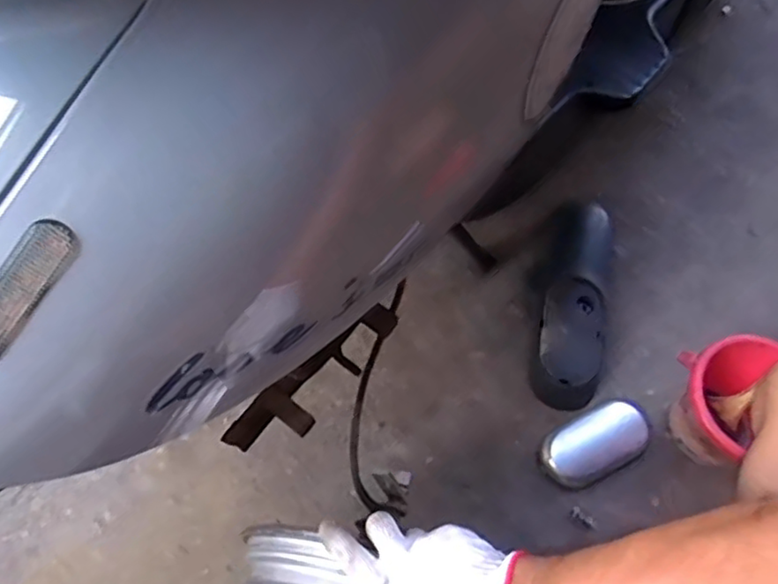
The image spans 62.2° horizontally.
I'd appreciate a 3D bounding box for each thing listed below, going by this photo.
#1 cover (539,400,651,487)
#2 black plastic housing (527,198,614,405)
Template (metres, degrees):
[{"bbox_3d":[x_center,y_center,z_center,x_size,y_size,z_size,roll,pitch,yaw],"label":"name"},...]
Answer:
[{"bbox_3d":[0.265,0.190,0.817,0.151,0.042,0.078,-24,67,-12],"label":"cover"},{"bbox_3d":[0.267,0.003,0.899,0.098,0.067,0.318,18,65,8],"label":"black plastic housing"}]

